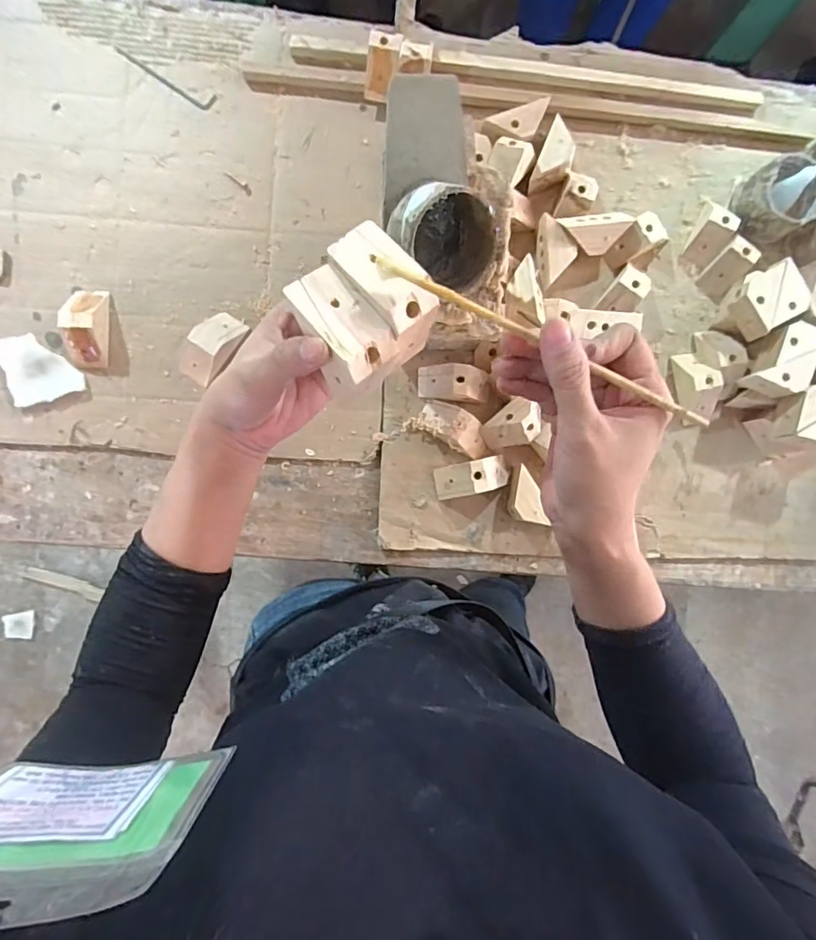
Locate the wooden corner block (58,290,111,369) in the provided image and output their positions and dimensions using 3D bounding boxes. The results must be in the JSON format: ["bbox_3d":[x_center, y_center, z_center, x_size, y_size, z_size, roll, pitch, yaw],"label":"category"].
[{"bbox_3d":[-0.344,-0.154,0.549,0.037,0.035,0.083,0,87,-5],"label":"wooden corner block"}]

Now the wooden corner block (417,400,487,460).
[{"bbox_3d":[0.054,-0.046,0.575,0.089,0.039,0.042,36,84,-1],"label":"wooden corner block"}]

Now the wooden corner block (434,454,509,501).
[{"bbox_3d":[0.070,0.009,0.573,0.081,0.033,0.037,-14,86,8],"label":"wooden corner block"}]

